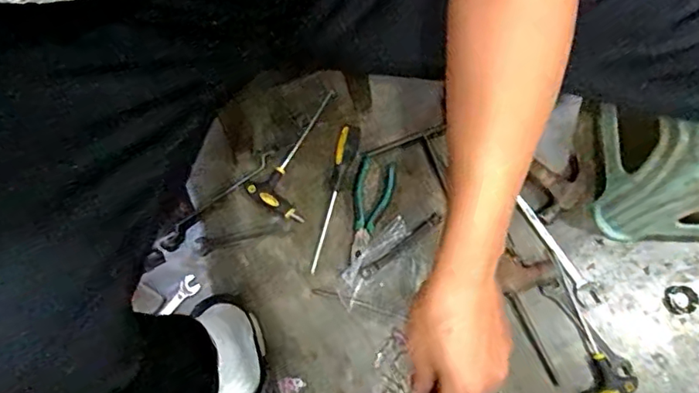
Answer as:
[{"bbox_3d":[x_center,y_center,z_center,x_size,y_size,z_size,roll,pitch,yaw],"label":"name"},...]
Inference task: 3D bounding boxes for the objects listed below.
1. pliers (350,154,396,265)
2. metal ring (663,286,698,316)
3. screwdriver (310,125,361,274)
[{"bbox_3d":[0.025,0.020,0.793,0.057,0.007,0.157,13,75,5],"label":"pliers"},{"bbox_3d":[0.466,0.146,0.767,0.047,0.004,0.039,-5,74,0],"label":"metal ring"},{"bbox_3d":[-0.019,-0.001,0.785,0.028,0.035,0.215,12,75,5],"label":"screwdriver"}]

